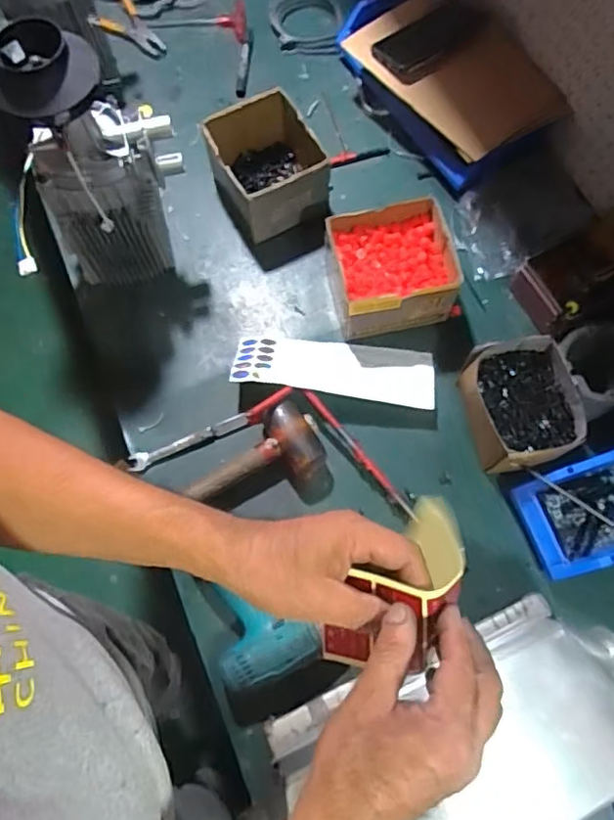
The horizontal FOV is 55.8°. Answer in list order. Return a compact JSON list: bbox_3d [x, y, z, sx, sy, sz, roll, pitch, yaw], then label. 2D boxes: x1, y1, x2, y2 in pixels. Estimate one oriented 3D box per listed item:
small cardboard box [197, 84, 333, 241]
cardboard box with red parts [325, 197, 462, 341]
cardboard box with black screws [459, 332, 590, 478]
[{"bbox_3d":[-0.052,-0.350,0.832,0.147,0.101,0.159,-28,74,-9],"label":"small cardboard box"},{"bbox_3d":[0.108,-0.186,0.777,0.151,0.096,0.143,-14,72,-4],"label":"cardboard box with red parts"},{"bbox_3d":[0.259,0.000,0.721,0.128,0.083,0.151,-6,71,-2],"label":"cardboard box with black screws"}]

